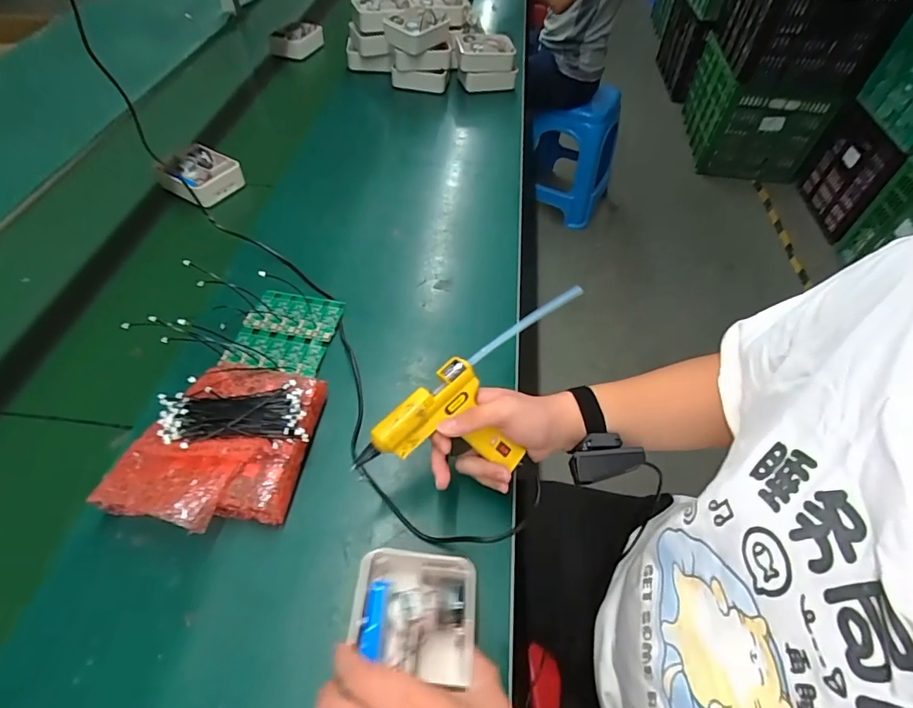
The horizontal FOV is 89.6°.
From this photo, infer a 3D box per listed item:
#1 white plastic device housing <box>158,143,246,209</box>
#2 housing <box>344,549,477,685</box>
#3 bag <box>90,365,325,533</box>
[{"bbox_3d":[-0.455,-0.314,0.807,0.119,0.044,0.103,28,56,18],"label":"white plastic device housing"},{"bbox_3d":[-0.037,0.230,0.405,0.100,0.051,0.097,5,52,1],"label":"housing"},{"bbox_3d":[-0.252,0.094,0.502,0.172,0.064,0.189,8,52,3],"label":"bag"}]

